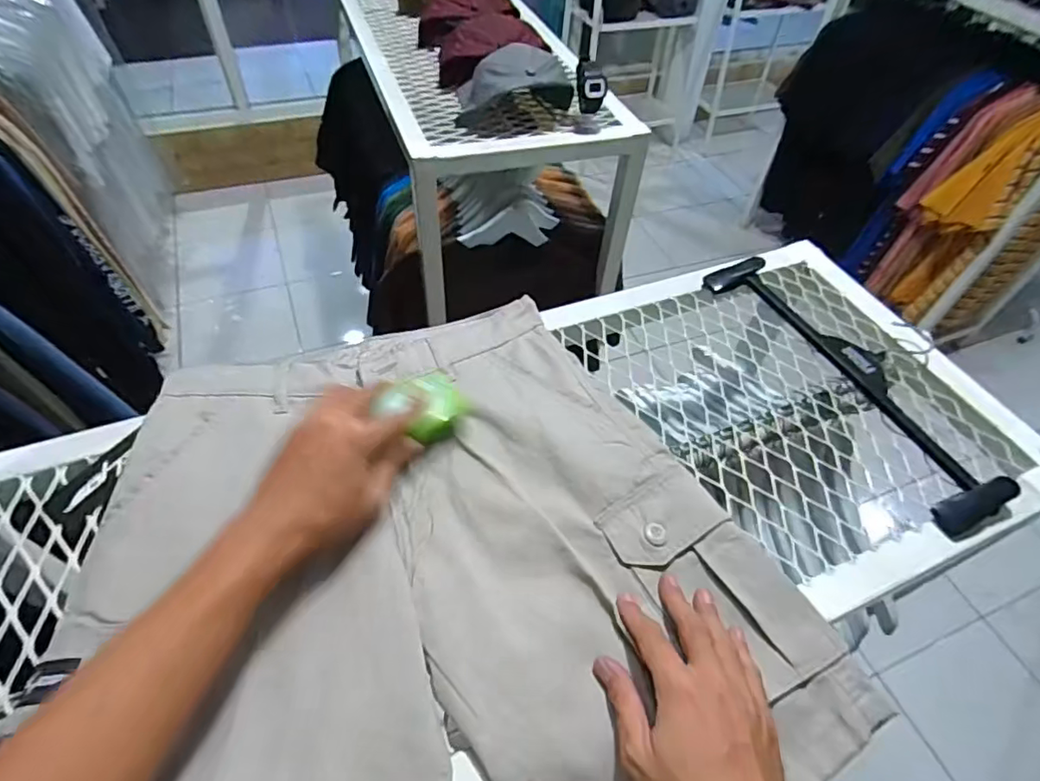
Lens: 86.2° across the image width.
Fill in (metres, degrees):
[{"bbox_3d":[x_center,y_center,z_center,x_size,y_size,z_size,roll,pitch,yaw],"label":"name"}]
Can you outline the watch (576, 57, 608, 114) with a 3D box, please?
[{"bbox_3d":[0.110,-0.476,0.861,0.047,0.066,0.069,7,51,2],"label":"watch"}]

